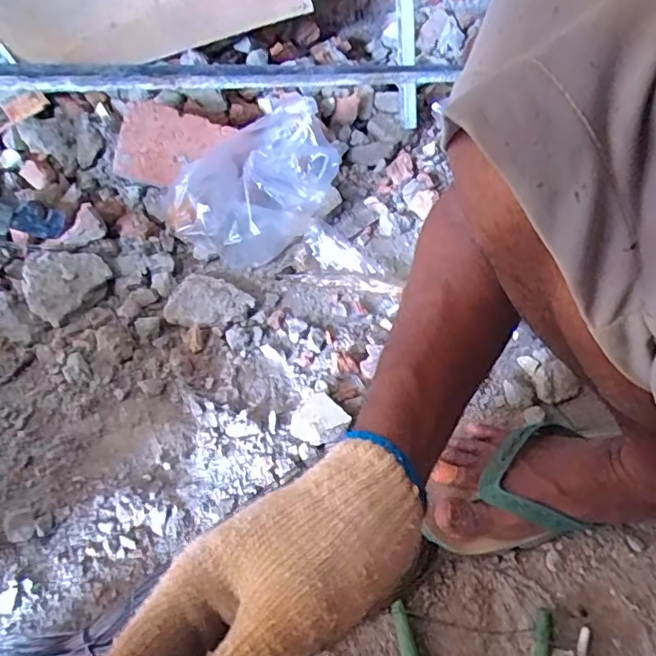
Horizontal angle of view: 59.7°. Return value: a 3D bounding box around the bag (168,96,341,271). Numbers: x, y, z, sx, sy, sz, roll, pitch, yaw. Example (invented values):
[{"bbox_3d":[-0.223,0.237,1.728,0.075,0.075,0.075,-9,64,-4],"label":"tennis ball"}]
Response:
[{"bbox_3d":[-0.100,-0.182,0.794,0.232,0.176,0.114,-21,48,-22],"label":"bag"}]

